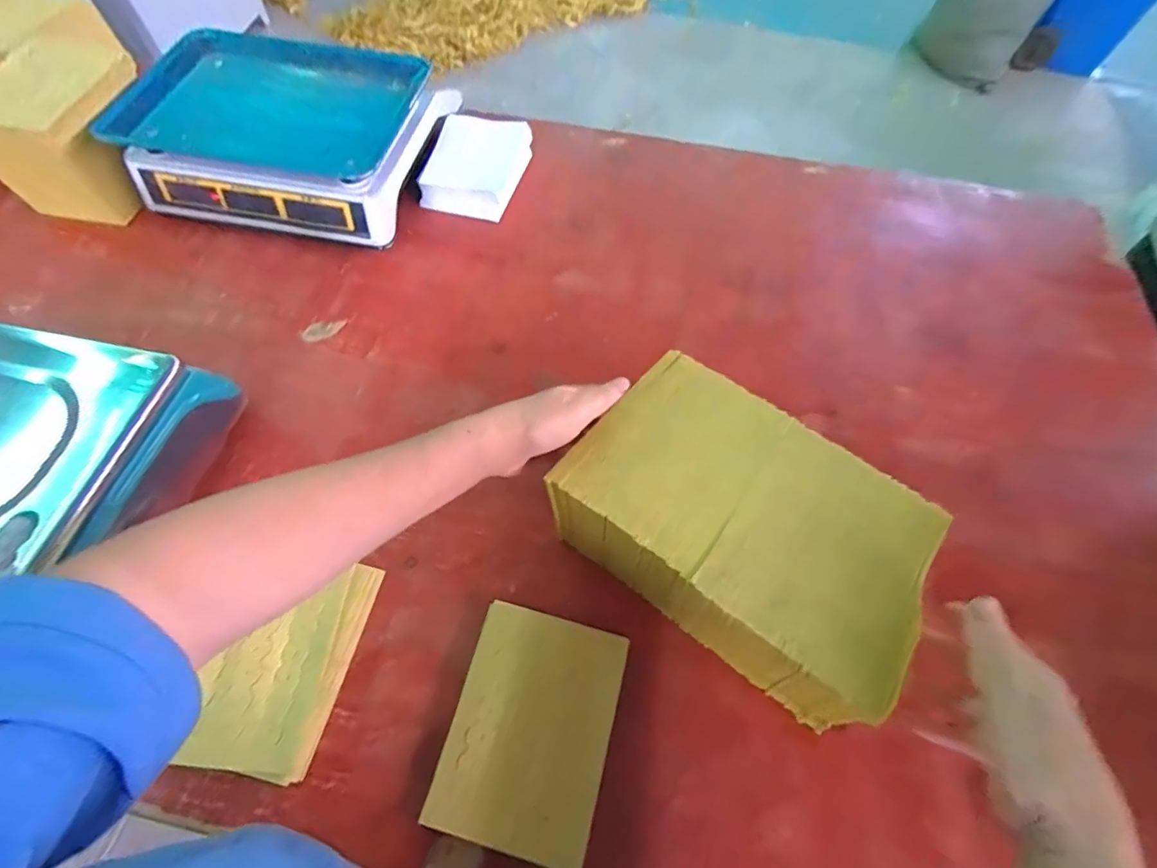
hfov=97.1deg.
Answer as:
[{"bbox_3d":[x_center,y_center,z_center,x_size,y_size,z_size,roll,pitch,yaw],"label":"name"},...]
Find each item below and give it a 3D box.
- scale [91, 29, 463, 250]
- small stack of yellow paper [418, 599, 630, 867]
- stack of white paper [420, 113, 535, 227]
[{"bbox_3d":[-0.367,-0.389,0.668,0.331,0.125,0.273,10,63,3],"label":"scale"},{"bbox_3d":[-0.036,0.228,0.400,0.119,0.022,0.158,14,64,6],"label":"small stack of yellow paper"},{"bbox_3d":[-0.137,-0.366,0.701,0.118,0.050,0.153,10,63,4],"label":"stack of white paper"}]

